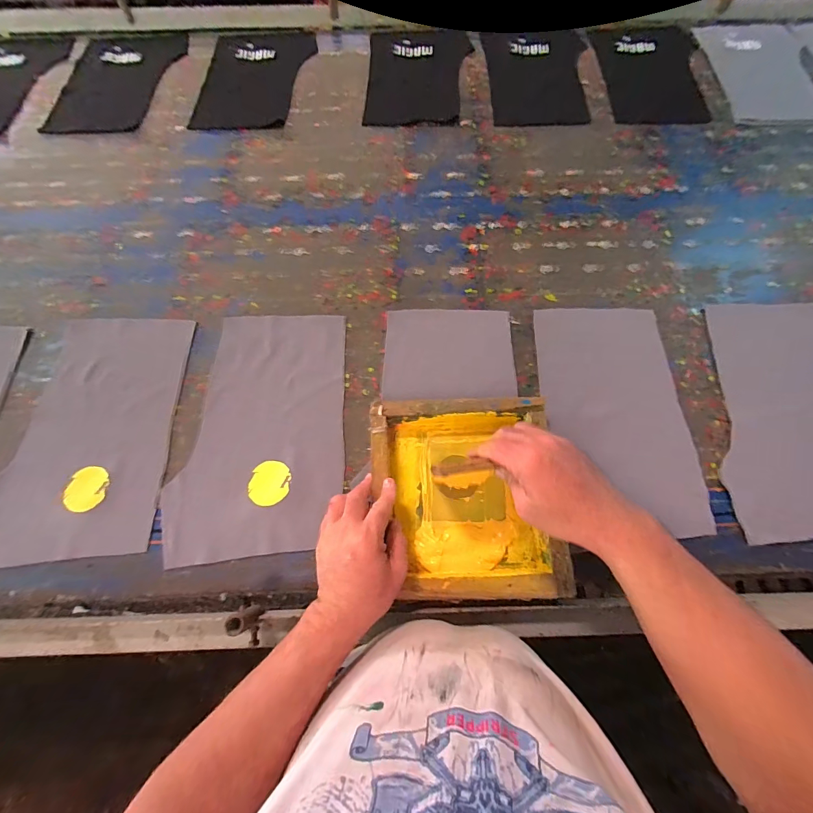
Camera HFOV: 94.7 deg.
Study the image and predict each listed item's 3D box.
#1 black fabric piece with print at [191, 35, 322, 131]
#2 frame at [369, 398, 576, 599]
[{"bbox_3d":[-0.338,-0.737,0.833,0.225,0.009,0.331,1,70,0],"label":"black fabric piece with print"},{"bbox_3d":[0.074,0.114,0.489,0.231,0.051,0.240,-1,70,0],"label":"frame"}]

